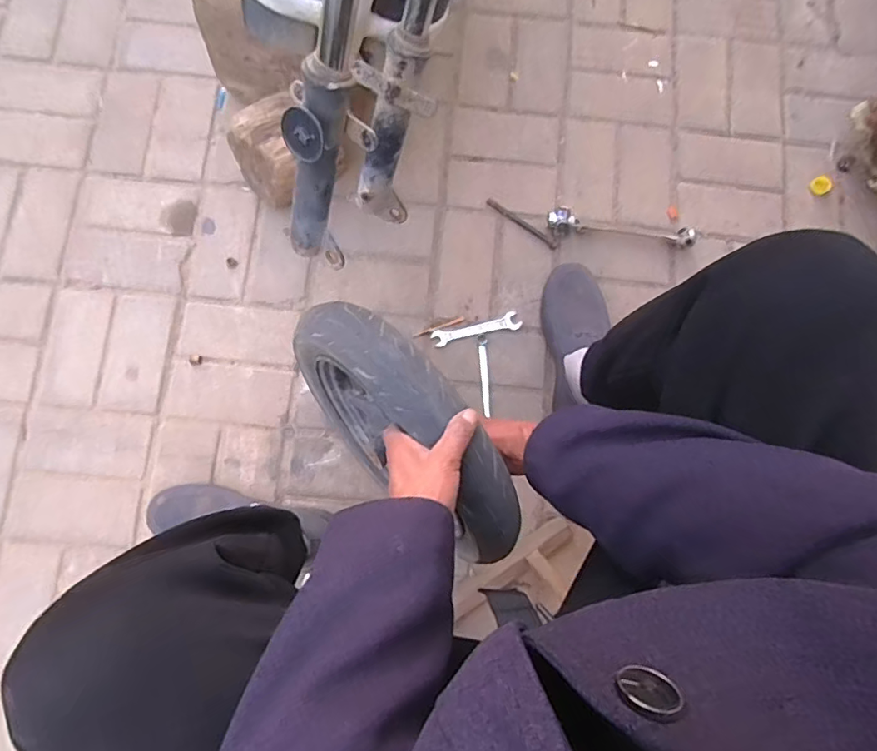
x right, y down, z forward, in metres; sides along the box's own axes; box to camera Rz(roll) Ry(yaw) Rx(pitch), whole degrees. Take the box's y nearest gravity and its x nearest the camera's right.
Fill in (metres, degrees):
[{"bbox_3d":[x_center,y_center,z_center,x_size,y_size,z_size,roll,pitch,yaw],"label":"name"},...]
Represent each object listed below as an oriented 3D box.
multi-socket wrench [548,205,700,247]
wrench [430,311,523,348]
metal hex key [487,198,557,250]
[{"bbox_3d":[0.310,-0.247,0.885,0.253,0.040,0.042,9,80,0],"label":"multi-socket wrench"},{"bbox_3d":[0.063,-0.076,0.858,0.148,0.004,0.029,-15,80,-4],"label":"wrench"},{"bbox_3d":[0.143,-0.262,0.898,0.144,0.011,0.015,39,81,5],"label":"metal hex key"}]

